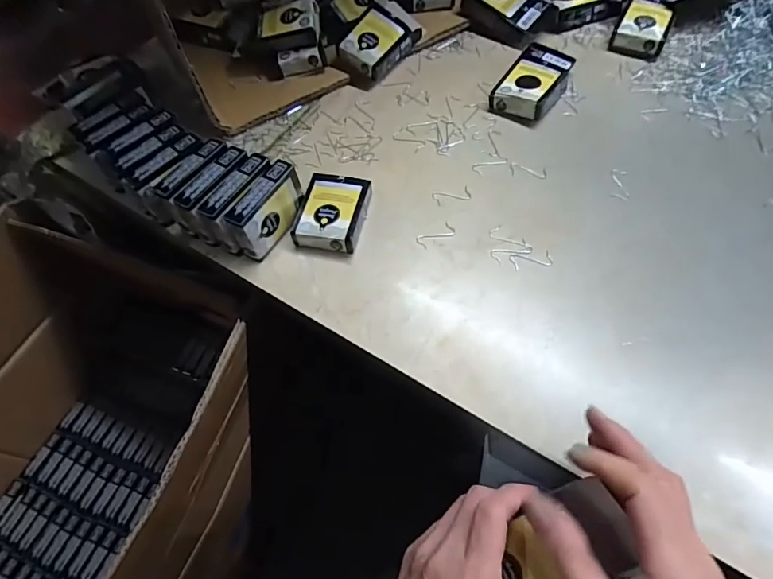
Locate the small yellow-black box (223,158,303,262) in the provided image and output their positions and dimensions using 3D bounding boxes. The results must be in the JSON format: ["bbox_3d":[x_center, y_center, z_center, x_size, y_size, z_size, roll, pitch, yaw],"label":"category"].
[{"bbox_3d":[-0.102,-0.067,0.402,0.025,0.057,0.070,23,66,15],"label":"small yellow-black box"}]

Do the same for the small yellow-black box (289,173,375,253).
[{"bbox_3d":[-0.048,-0.069,0.420,0.057,0.023,0.076,11,63,9],"label":"small yellow-black box"}]

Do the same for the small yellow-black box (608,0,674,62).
[{"bbox_3d":[0.286,-0.292,0.519,0.052,0.024,0.072,25,66,16],"label":"small yellow-black box"}]

